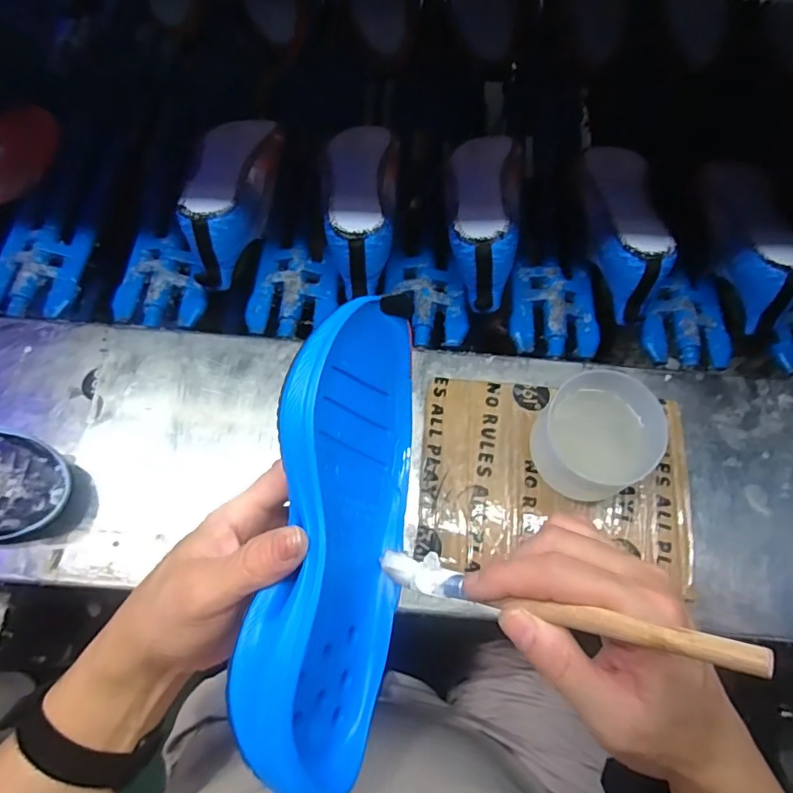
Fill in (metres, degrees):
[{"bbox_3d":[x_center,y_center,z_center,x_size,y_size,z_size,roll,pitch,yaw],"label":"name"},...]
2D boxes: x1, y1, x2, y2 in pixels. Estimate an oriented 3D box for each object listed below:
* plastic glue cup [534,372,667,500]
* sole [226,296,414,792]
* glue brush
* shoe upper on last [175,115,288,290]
[{"bbox_3d":[0.163,0.033,0.453,0.086,0.070,0.086,0,70,0],"label":"plastic glue cup"},{"bbox_3d":[-0.027,0.070,0.298,0.029,0.093,0.243,-7,69,36],"label":"sole"},{"bbox_3d":[0.062,0.095,0.251,0.184,0.012,0.017,-2,58,44],"label":"glue brush"},{"bbox_3d":[-0.176,-0.225,0.587,0.074,0.091,0.234,7,69,2],"label":"shoe upper on last"}]

